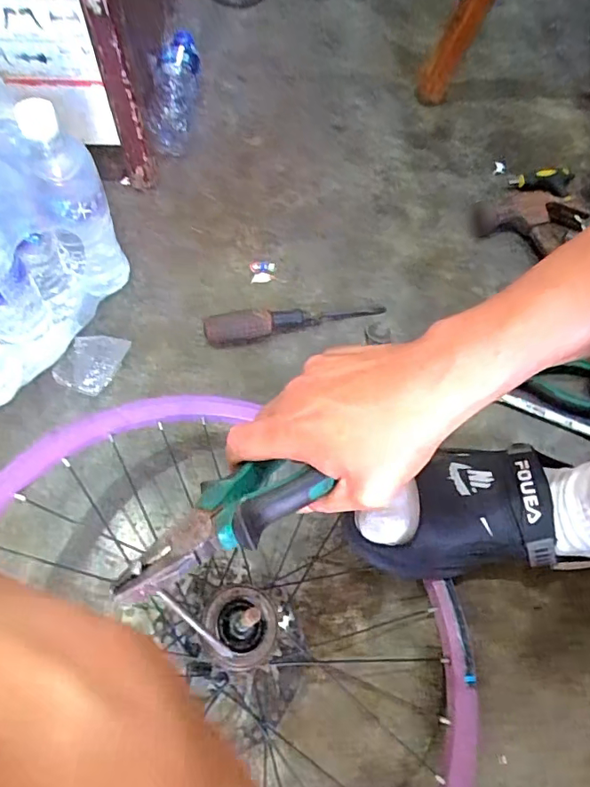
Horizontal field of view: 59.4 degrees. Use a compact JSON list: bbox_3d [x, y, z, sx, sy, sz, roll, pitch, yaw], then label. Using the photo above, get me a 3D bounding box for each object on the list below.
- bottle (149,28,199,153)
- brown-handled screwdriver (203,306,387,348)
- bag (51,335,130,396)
[{"bbox_3d":[-0.171,-0.427,0.745,0.066,0.063,0.198,-3,64,-5],"label":"bottle"},{"bbox_3d":[0.002,-0.083,0.588,0.207,0.030,0.034,-8,64,-7],"label":"brown-handled screwdriver"},{"bbox_3d":[-0.225,-0.034,0.568,0.067,0.022,0.068,18,64,6],"label":"bag"}]

